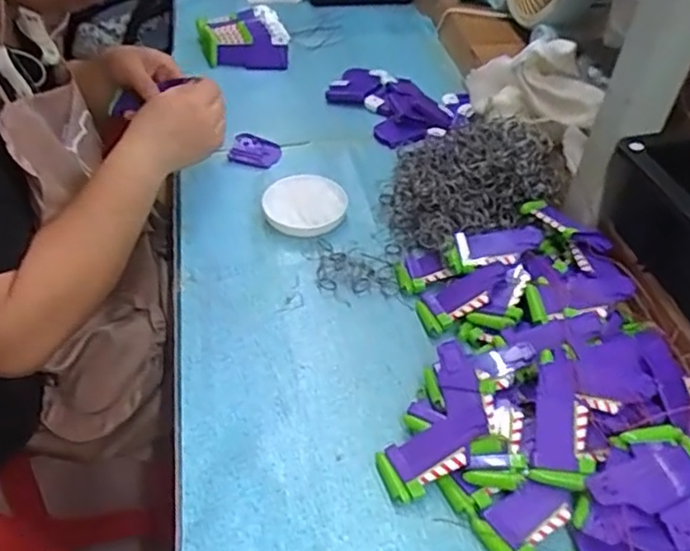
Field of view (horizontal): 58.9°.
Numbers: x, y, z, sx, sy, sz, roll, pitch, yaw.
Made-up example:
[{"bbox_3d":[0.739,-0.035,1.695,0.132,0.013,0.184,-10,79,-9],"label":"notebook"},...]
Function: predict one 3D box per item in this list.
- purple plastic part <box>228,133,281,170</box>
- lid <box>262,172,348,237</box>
[{"bbox_3d":[-0.111,-0.155,0.755,0.060,0.018,0.038,7,45,5],"label":"purple plastic part"},{"bbox_3d":[-0.043,-0.080,0.660,0.087,0.016,0.079,7,57,11],"label":"lid"}]

